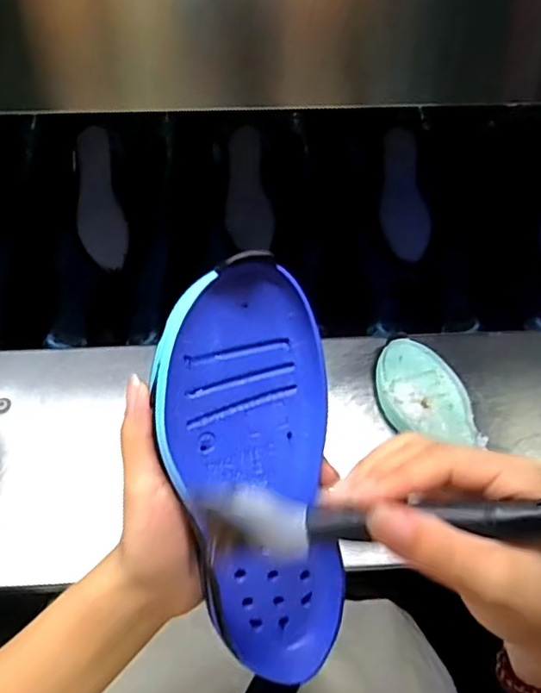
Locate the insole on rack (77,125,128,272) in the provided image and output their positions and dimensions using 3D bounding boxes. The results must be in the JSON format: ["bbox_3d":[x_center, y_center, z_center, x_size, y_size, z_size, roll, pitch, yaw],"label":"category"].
[{"bbox_3d":[-0.216,-0.188,0.729,0.054,0.010,0.192,-8,79,-6],"label":"insole on rack"}]

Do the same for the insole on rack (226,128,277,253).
[{"bbox_3d":[-0.030,-0.208,0.752,0.057,0.014,0.179,-4,75,-3],"label":"insole on rack"}]

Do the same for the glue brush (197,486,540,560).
[{"bbox_3d":[0.055,0.069,0.227,0.165,0.026,0.021,-3,58,11],"label":"glue brush"}]

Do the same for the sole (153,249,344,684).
[{"bbox_3d":[-0.007,0.063,0.288,0.079,0.024,0.206,-8,100,-6],"label":"sole"}]

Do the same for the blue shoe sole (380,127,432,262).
[{"bbox_3d":[0.174,-0.206,0.752,0.060,0.025,0.191,1,74,0],"label":"blue shoe sole"}]

